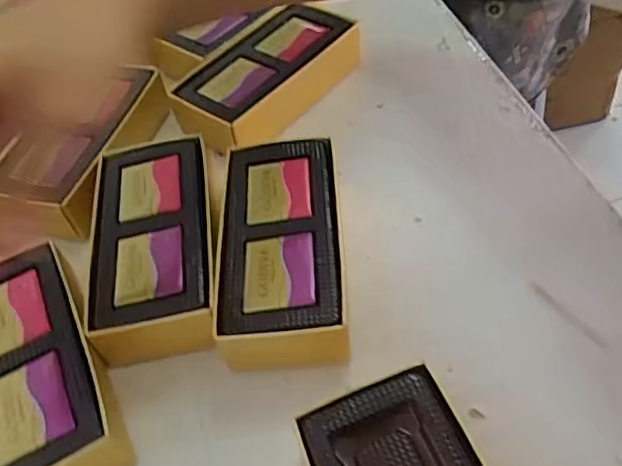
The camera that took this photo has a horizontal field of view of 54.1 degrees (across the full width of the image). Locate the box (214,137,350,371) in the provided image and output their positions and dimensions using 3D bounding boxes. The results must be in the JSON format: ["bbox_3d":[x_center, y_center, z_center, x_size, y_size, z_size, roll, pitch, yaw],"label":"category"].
[{"bbox_3d":[-0.014,0.007,0.291,0.056,0.029,0.117,-7,51,4],"label":"box"}]

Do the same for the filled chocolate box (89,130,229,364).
[{"bbox_3d":[-0.074,0.007,0.301,0.063,0.029,0.124,-10,51,1],"label":"filled chocolate box"}]

